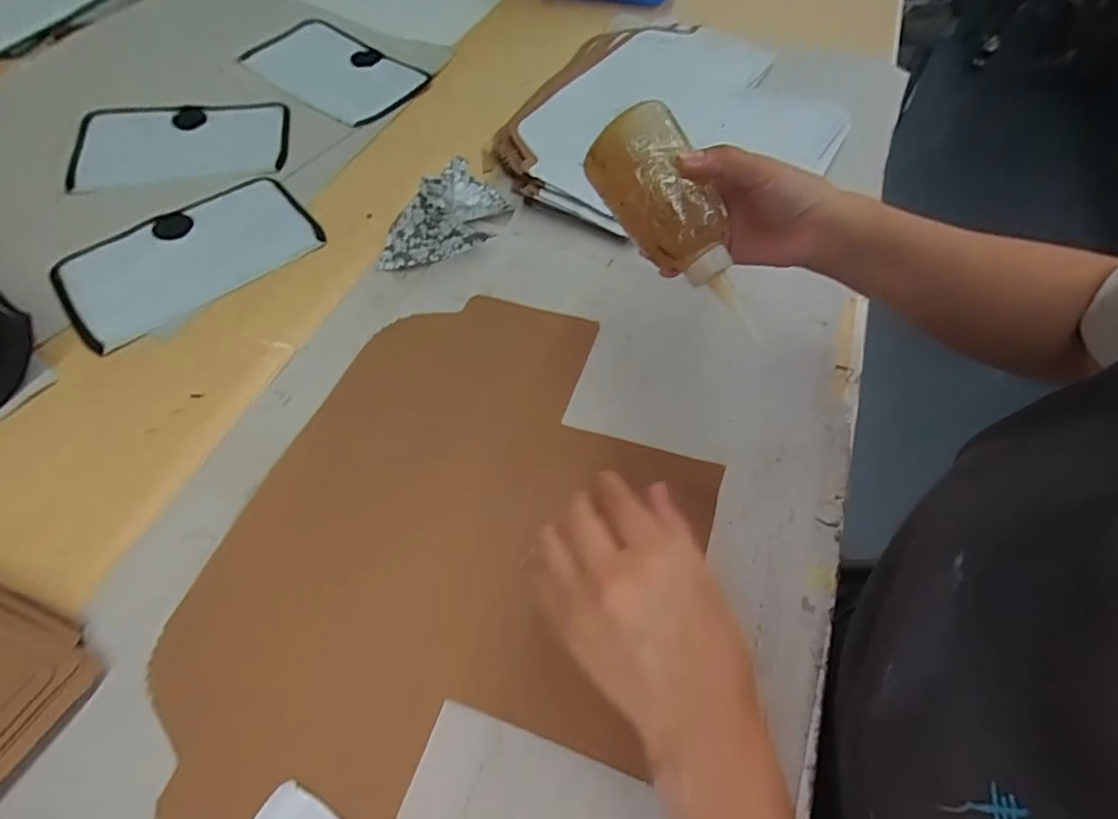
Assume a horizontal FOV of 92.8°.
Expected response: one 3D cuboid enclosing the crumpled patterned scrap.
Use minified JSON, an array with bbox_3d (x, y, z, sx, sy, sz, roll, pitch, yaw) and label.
[{"bbox_3d":[-0.111,-0.192,0.512,0.079,0.069,0.140,39,66,21],"label":"crumpled patterned scrap"}]

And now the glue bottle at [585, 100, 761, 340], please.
[{"bbox_3d":[0.077,-0.120,0.342,0.048,0.040,0.146,-40,98,-21],"label":"glue bottle"}]

